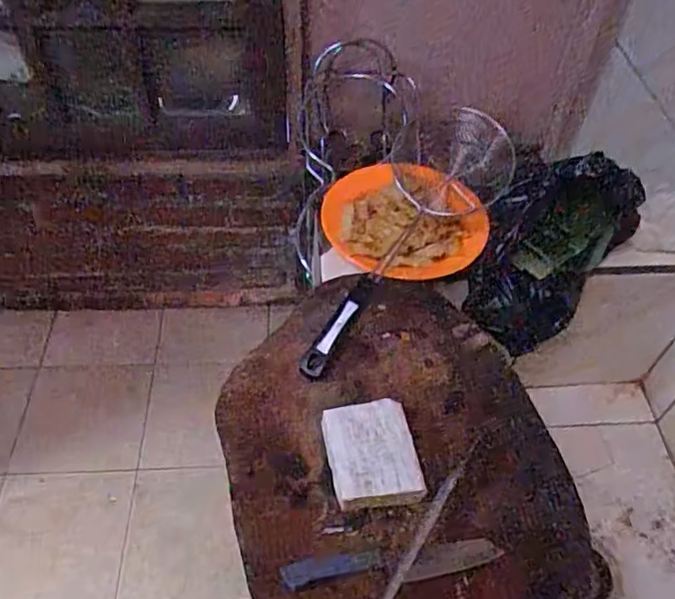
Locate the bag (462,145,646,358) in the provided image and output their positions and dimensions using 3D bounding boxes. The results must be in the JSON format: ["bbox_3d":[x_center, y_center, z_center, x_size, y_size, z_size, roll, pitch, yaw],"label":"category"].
[{"bbox_3d":[0.250,-0.060,0.733,0.148,0.170,0.188,29,55,19],"label":"bag"}]

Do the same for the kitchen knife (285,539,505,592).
[{"bbox_3d":[0.046,0.223,0.505,0.184,0.015,0.028,-3,51,-6],"label":"kitchen knife"}]

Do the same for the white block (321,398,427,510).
[{"bbox_3d":[0.031,0.141,0.552,0.078,0.028,0.092,-8,51,-10],"label":"white block"}]

